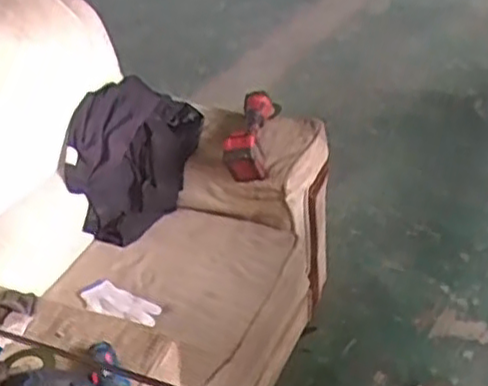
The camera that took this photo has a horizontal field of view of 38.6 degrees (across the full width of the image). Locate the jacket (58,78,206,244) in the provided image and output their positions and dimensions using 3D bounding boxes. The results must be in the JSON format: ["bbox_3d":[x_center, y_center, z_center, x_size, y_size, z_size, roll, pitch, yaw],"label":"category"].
[{"bbox_3d":[-0.309,-0.100,1.857,0.325,0.079,0.469,20,69,-9],"label":"jacket"}]

